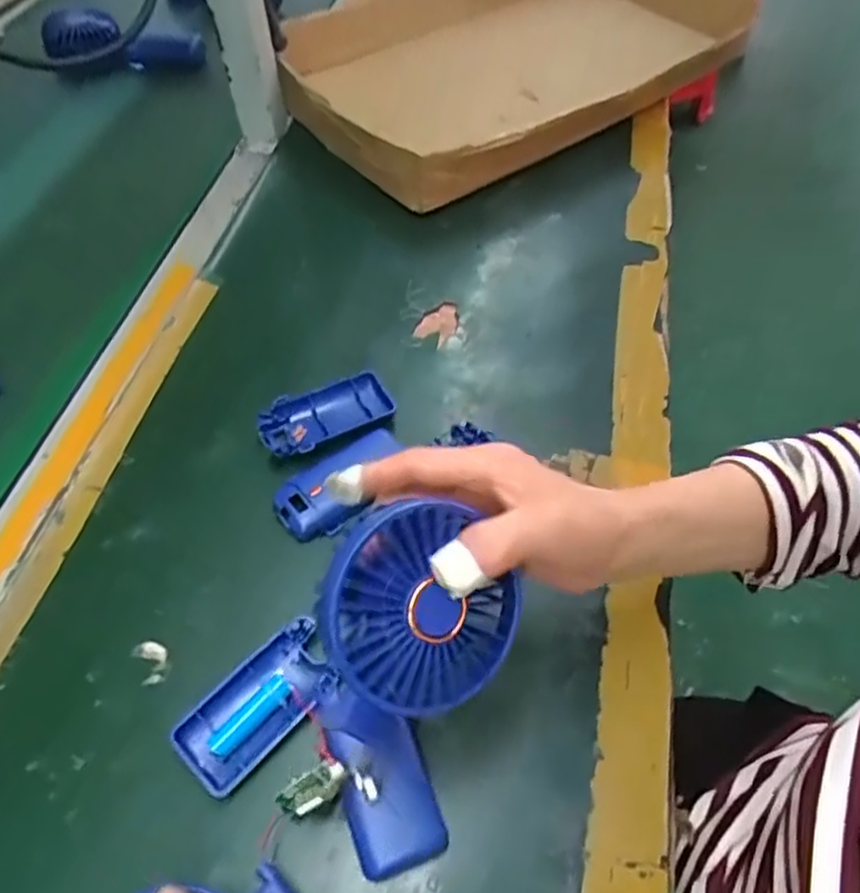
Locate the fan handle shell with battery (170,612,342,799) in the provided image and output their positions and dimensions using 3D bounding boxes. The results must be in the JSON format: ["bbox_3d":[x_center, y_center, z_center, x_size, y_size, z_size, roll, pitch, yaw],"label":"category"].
[{"bbox_3d":[-0.090,0.138,0.360,0.088,0.021,0.045,-39,62,-23],"label":"fan handle shell with battery"}]

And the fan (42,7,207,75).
[{"bbox_3d":[-0.362,-0.486,0.811,0.183,0.079,0.064,9,55,8],"label":"fan"}]

